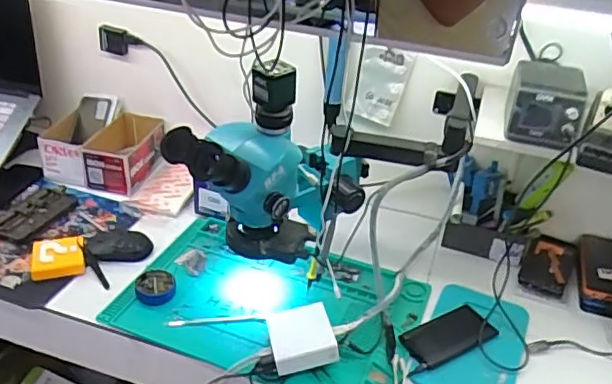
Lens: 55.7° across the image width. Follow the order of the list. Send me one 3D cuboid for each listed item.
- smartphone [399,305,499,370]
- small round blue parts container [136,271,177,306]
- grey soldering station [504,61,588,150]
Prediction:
[{"bbox_3d":[0.216,0.216,0.875,0.138,0.012,0.072,-16,38,-28],"label":"smartphone"},{"bbox_3d":[-0.239,0.150,0.921,0.058,0.024,0.062,3,33,-2],"label":"small round blue parts container"},{"bbox_3d":[0.338,-0.126,0.827,0.099,0.082,0.122,13,34,14],"label":"grey soldering station"}]

